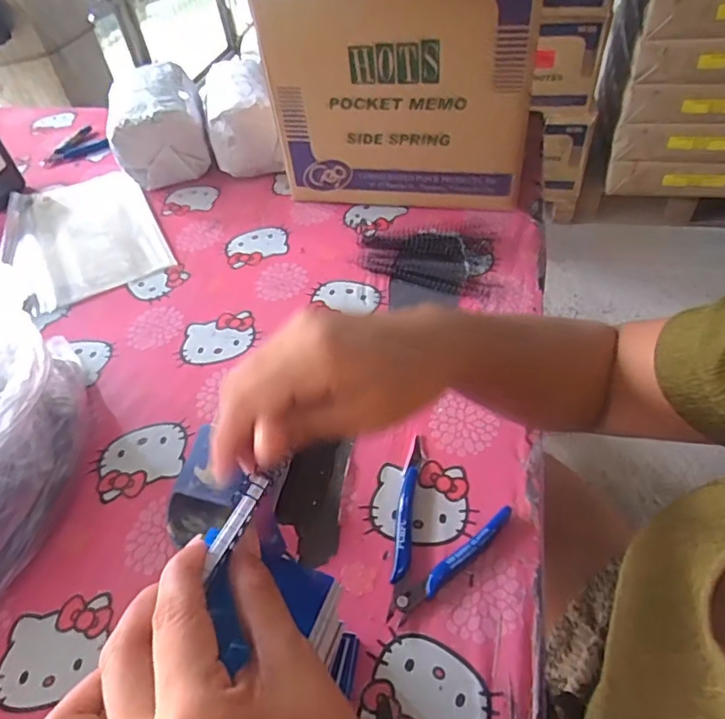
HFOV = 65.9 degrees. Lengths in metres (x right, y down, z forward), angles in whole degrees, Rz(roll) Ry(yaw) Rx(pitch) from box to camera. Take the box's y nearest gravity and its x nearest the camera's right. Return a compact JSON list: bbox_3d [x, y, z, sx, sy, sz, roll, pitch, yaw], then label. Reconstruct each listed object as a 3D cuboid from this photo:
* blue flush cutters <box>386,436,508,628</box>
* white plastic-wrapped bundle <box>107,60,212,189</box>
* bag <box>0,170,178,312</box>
[{"bbox_3d":[0.041,0.130,0.438,0.120,0.017,0.100,-38,57,-26],"label":"blue flush cutters"},{"bbox_3d":[-0.300,-0.347,0.836,0.132,0.110,0.163,-12,49,-6],"label":"white plastic-wrapped bundle"},{"bbox_3d":[-0.390,-0.177,0.769,0.198,0.018,0.298,-27,52,-11],"label":"bag"}]

